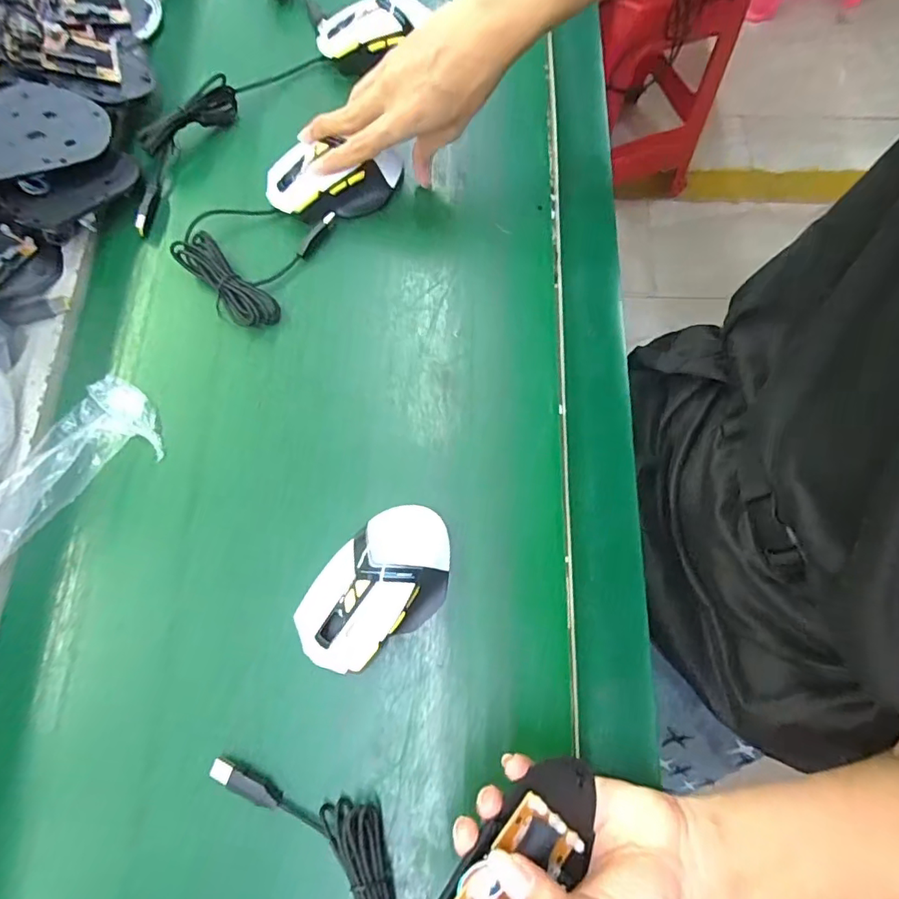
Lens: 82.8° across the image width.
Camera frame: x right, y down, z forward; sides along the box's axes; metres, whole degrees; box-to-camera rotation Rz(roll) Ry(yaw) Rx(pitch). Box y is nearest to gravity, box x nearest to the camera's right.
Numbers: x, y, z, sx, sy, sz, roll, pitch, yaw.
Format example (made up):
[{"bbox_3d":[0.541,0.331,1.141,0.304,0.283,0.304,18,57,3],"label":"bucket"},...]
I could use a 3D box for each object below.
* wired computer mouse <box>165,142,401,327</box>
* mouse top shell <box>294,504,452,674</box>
[{"bbox_3d":[-0.129,-0.201,0.434,0.103,0.033,0.202,41,81,10],"label":"wired computer mouse"},{"bbox_3d":[-0.048,0.092,0.346,0.073,0.041,0.119,43,77,11],"label":"mouse top shell"}]

